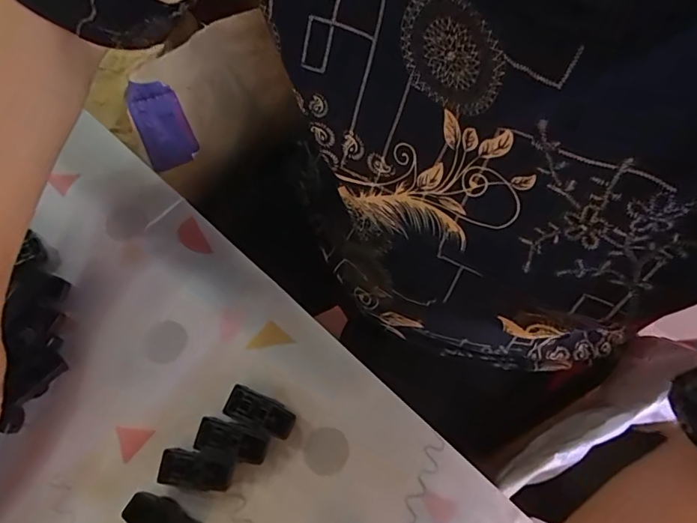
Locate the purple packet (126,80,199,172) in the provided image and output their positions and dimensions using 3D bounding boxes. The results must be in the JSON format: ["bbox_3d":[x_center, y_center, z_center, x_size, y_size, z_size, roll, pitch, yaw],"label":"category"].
[{"bbox_3d":[-0.179,-0.130,0.458,0.047,0.089,0.012,-16,48,-7],"label":"purple packet"}]

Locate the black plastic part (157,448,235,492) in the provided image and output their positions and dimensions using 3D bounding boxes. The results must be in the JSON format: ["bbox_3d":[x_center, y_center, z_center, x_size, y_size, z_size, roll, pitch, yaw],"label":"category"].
[{"bbox_3d":[-0.104,0.143,0.329,0.052,0.018,0.024,4,72,3],"label":"black plastic part"}]

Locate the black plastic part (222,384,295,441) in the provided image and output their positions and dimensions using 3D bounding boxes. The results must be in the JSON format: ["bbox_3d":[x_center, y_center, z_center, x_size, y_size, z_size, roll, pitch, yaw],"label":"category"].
[{"bbox_3d":[-0.062,0.107,0.339,0.049,0.018,0.022,21,73,8],"label":"black plastic part"}]

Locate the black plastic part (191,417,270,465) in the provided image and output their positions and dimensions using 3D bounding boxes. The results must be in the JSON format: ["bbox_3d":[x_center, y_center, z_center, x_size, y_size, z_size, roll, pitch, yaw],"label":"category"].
[{"bbox_3d":[-0.080,0.125,0.334,0.050,0.020,0.022,14,73,6],"label":"black plastic part"}]

